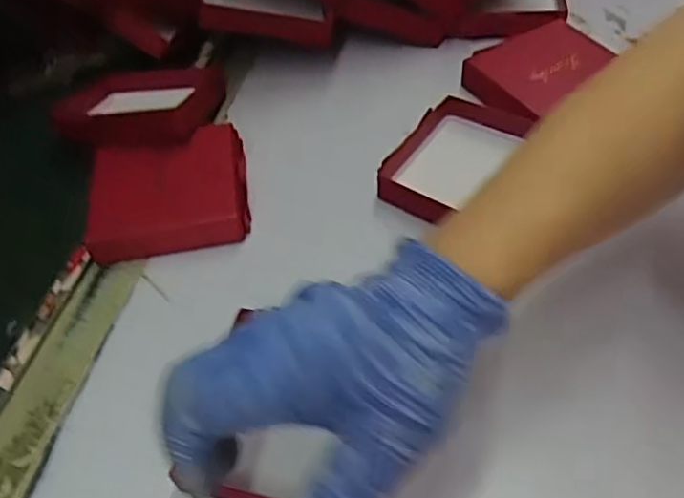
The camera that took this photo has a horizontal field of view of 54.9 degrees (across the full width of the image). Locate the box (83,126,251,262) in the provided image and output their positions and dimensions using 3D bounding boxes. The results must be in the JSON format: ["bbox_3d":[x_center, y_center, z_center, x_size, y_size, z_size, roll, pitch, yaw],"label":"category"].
[{"bbox_3d":[-0.107,-0.035,0.410,0.093,0.031,0.081,-10,50,-3],"label":"box"}]

